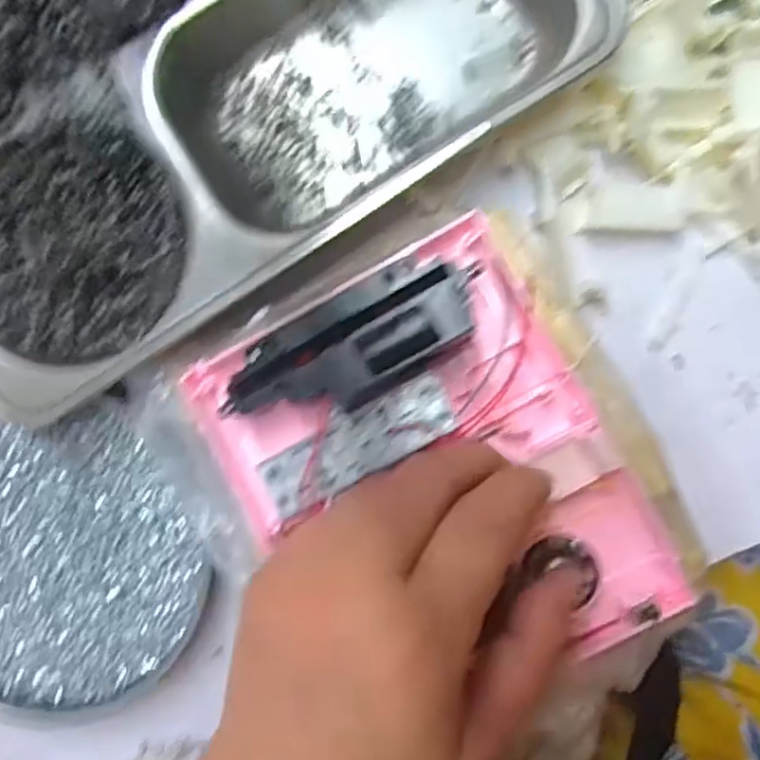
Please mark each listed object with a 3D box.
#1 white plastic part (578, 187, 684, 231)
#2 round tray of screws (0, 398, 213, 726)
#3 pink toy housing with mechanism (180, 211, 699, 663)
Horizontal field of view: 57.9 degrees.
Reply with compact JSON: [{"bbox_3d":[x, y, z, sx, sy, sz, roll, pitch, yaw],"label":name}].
[{"bbox_3d":[0.103,-0.070,0.282,0.038,0.008,0.016,2,90,4],"label":"white plastic part"},{"bbox_3d":[-0.137,0.078,0.291,0.129,0.016,0.126,0,90,4],"label":"round tray of screws"},{"bbox_3d":[0.020,0.038,0.261,0.129,0.025,0.158,-29,92,3],"label":"pink toy housing with mechanism"}]

